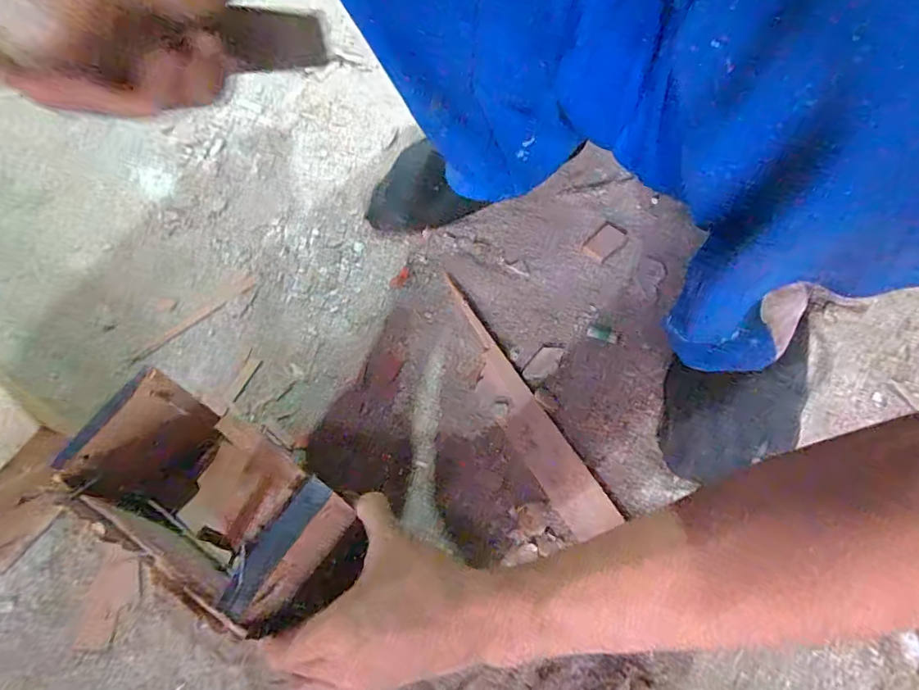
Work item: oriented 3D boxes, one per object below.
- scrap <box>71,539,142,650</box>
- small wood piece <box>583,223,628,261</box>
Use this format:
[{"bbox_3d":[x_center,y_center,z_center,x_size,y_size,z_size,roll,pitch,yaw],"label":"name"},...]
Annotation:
[{"bbox_3d":[-0.253,0.181,0.363,0.034,0.004,0.066,2,65,5],"label":"scrap"},{"bbox_3d":[0.134,-0.097,0.467,0.024,0.004,0.040,39,73,19],"label":"small wood piece"}]

